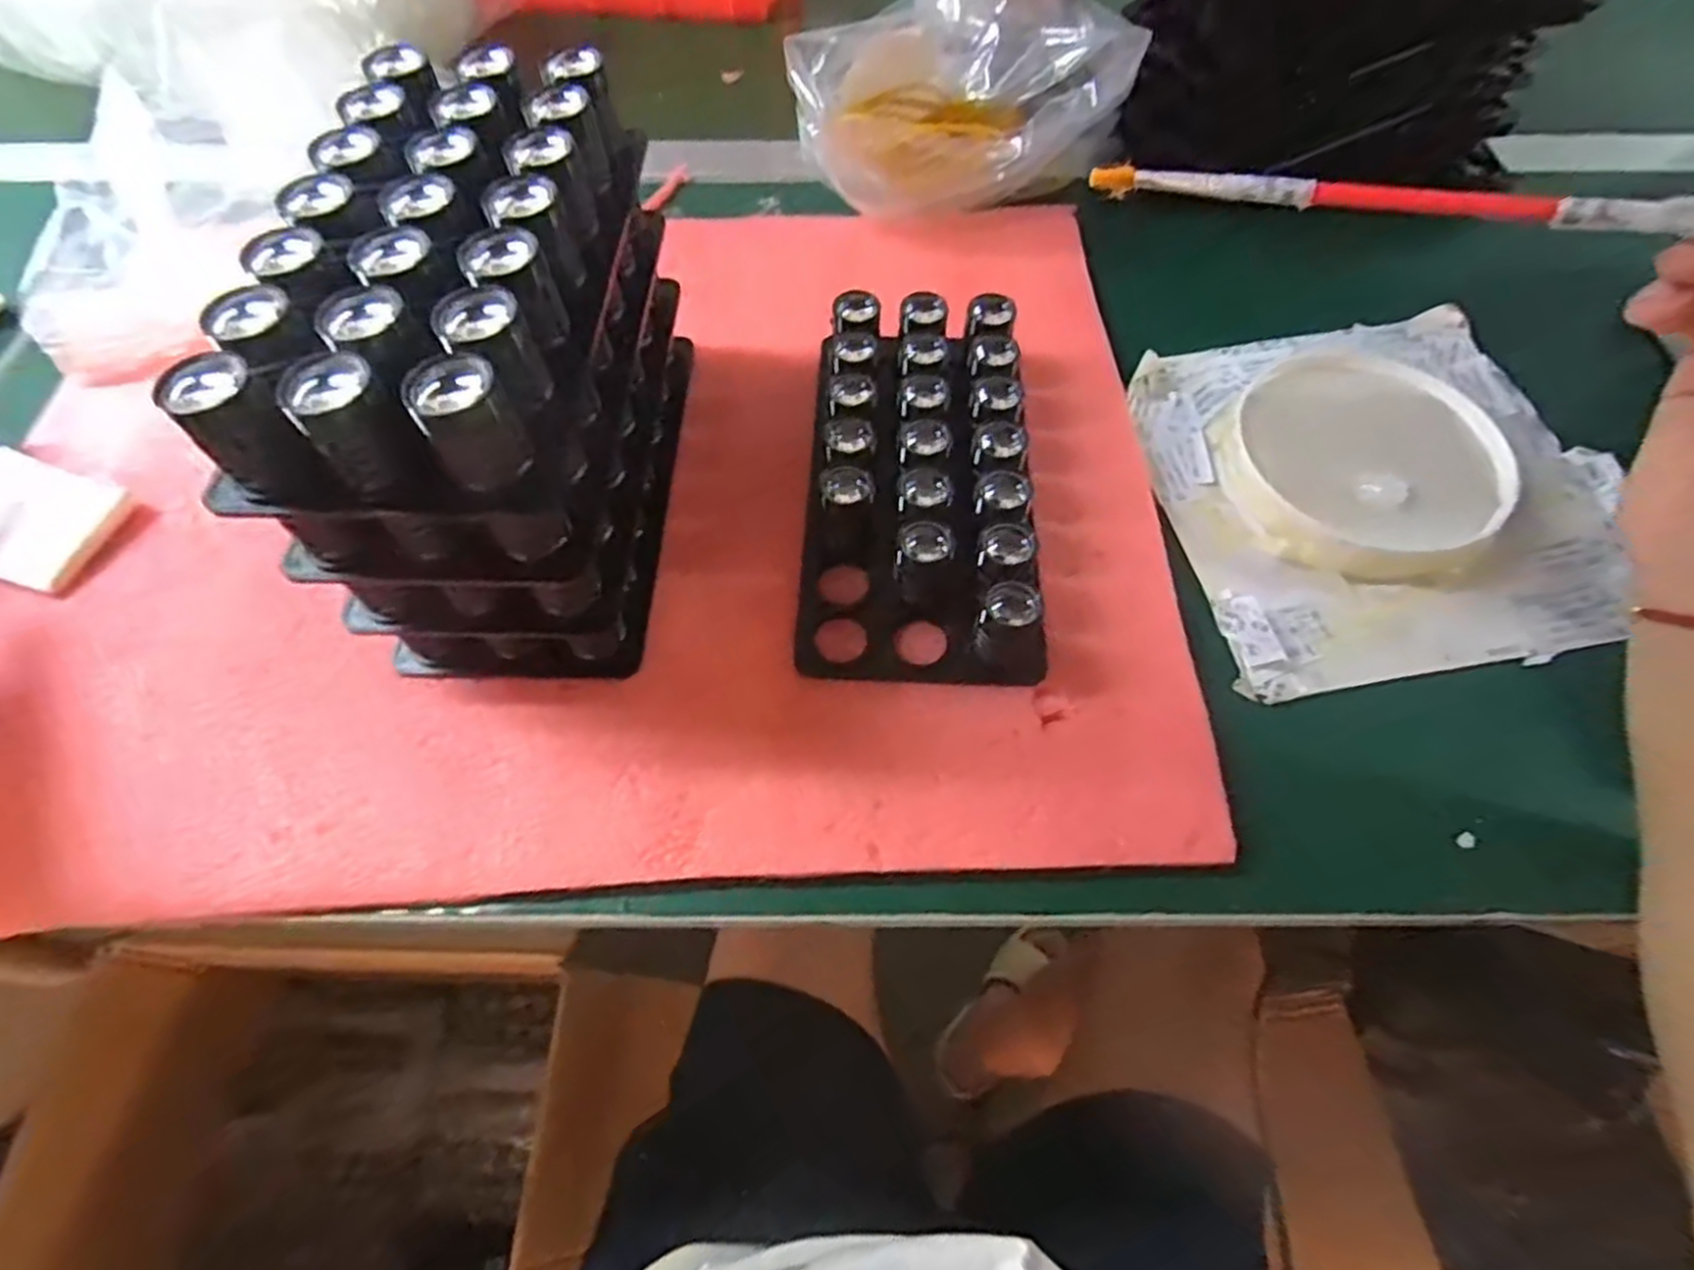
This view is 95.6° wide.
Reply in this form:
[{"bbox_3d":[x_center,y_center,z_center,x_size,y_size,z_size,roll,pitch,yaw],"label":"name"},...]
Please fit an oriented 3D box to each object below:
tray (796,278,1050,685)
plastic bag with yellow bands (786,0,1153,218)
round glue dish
[{"bbox_3d":[0.034,-0.070,0.334,0.100,0.036,0.182,3,61,2],"label":"tray"},{"bbox_3d":[0.063,-0.287,0.428,0.173,0.081,0.102,12,61,7],"label":"plastic bag with yellow bands"},{"bbox_3d":[0.239,-0.084,0.360,0.121,0.020,0.129,0,61,0],"label":"round glue dish"}]

